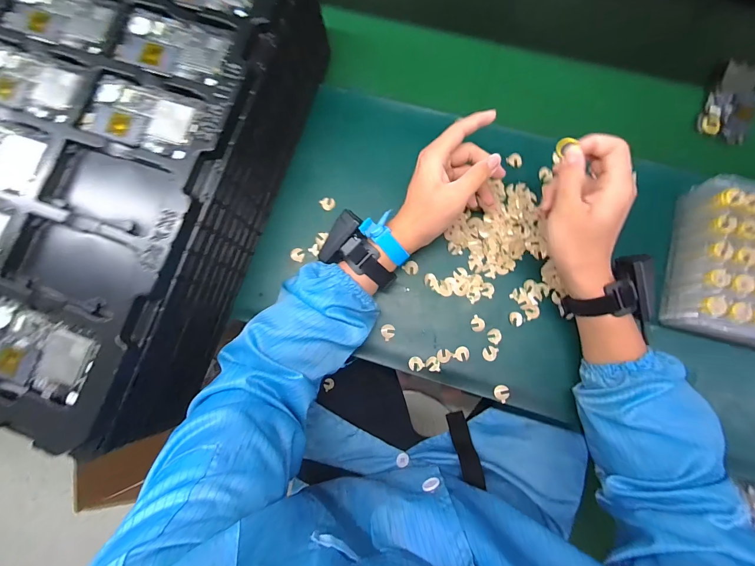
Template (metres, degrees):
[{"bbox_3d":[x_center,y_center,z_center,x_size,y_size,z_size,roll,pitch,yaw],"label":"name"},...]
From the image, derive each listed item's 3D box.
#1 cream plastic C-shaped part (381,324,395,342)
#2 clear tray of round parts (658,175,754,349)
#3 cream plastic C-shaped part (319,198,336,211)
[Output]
[{"bbox_3d":[0.014,0.063,0.443,0.018,0.004,0.019,0,79,-1],"label":"cream plastic C-shaped part"},{"bbox_3d":[0.425,-0.021,0.392,0.148,0.058,0.180,13,81,4],"label":"clear tray of round parts"},{"bbox_3d":[-0.068,-0.110,0.478,0.019,0.008,0.017,-31,81,-6],"label":"cream plastic C-shaped part"}]

